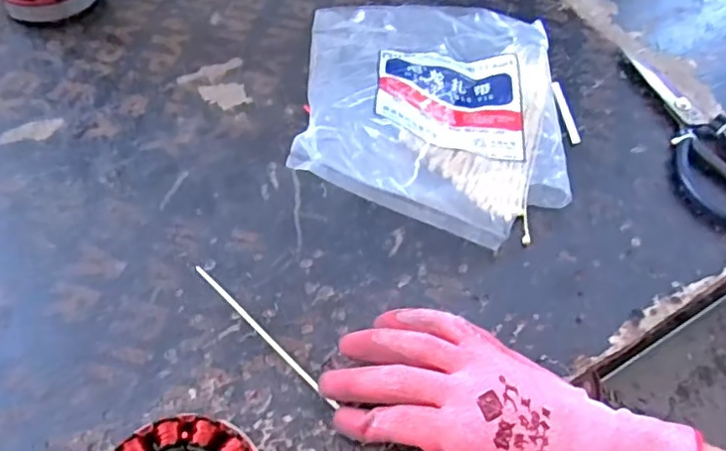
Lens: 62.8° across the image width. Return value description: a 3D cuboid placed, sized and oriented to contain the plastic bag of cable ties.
[{"bbox_3d":[0.058,-0.105,0.455,0.197,0.066,0.249,3,56,-2],"label":"plastic bag of cable ties"}]

